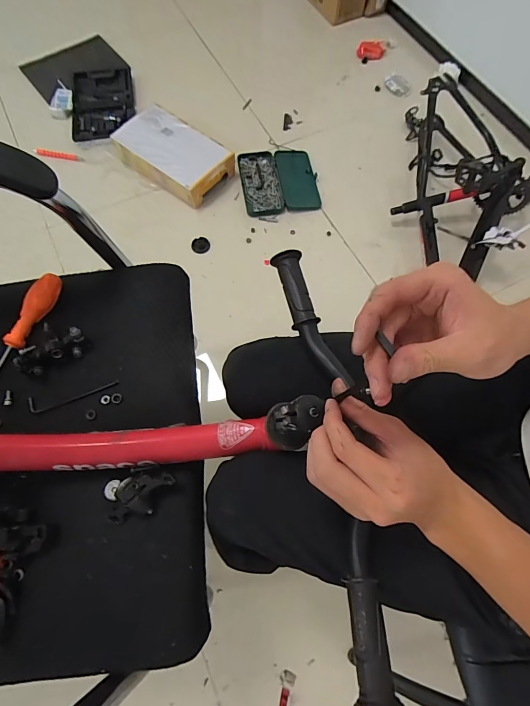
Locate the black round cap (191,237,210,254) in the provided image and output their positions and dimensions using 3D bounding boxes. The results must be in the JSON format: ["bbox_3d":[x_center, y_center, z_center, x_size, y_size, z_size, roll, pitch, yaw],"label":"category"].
[{"bbox_3d":[-0.194,-0.328,1.069,0.055,0.006,0.055,0,70,-1],"label":"black round cap"}]

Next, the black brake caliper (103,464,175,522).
[{"bbox_3d":[-0.138,0.150,0.388,0.079,0.039,0.052,-12,70,-6],"label":"black brake caliper"}]

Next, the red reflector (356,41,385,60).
[{"bbox_3d":[0.410,-1.173,1.367,0.105,0.033,0.069,7,70,2],"label":"red reflector"}]

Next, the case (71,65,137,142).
[{"bbox_3d":[-0.567,-0.860,1.232,0.206,0.044,0.340,-7,70,-3],"label":"case"}]

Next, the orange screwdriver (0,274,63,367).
[{"bbox_3d":[-0.317,-0.021,0.452,0.024,0.036,0.186,23,70,7],"label":"orange screwdriver"}]

